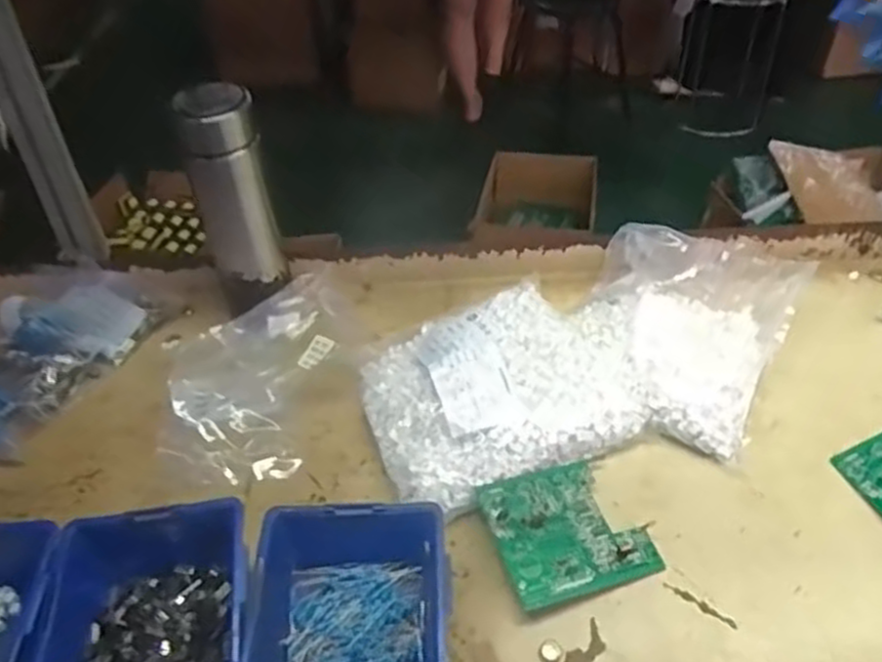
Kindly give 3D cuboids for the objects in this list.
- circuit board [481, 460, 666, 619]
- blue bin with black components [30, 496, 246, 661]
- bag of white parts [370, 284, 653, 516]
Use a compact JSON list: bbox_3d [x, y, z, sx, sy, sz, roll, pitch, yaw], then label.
[{"bbox_3d":[0.092,0.144,0.539,0.108,0.009,0.093,-11,54,-19],"label":"circuit board"},{"bbox_3d":[-0.183,0.181,0.475,0.125,0.056,0.138,-5,42,-2],"label":"blue bin with black components"},{"bbox_3d":[0.056,0.040,0.618,0.240,0.046,0.172,-21,49,-16],"label":"bag of white parts"}]

